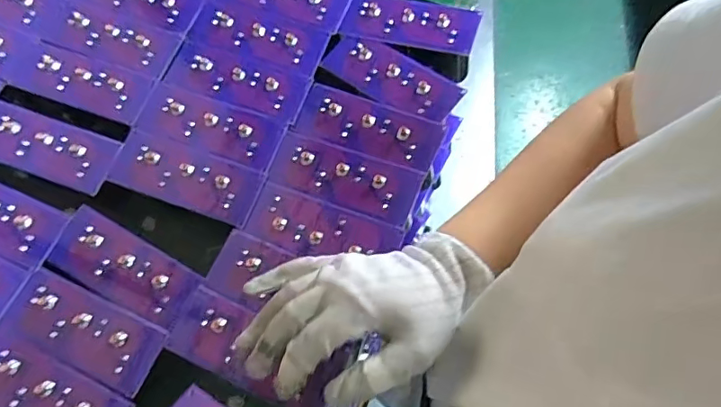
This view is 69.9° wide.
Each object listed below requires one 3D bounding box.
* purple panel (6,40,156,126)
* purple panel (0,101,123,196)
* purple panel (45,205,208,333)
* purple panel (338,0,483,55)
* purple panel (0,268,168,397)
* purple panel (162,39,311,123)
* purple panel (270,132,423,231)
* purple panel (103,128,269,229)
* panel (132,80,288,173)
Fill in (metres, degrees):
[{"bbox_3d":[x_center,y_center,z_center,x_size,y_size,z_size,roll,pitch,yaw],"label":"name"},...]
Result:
[{"bbox_3d":[-0.269,-0.119,0.499,0.134,0.005,0.056,18,71,8],"label":"purple panel"},{"bbox_3d":[-0.292,-0.053,0.477,0.137,0.004,0.055,18,71,8],"label":"purple panel"},{"bbox_3d":[-0.200,0.053,0.433,0.130,0.004,0.055,27,73,11],"label":"purple panel"},{"bbox_3d":[0.049,-0.180,0.507,0.131,0.011,0.057,16,70,17],"label":"purple panel"},{"bbox_3d":[-0.226,0.102,0.417,0.130,0.004,0.058,21,72,9],"label":"purple panel"},{"bbox_3d":[-0.120,-0.119,0.500,0.134,0.005,0.053,19,71,9],"label":"purple panel"},{"bbox_3d":[-0.015,-0.023,0.452,0.132,0.004,0.054,18,74,16],"label":"purple panel"},{"bbox_3d":[-0.158,-0.024,0.464,0.134,0.005,0.055,19,71,9],"label":"purple panel"},{"bbox_3d":[-0.141,-0.072,0.482,0.137,0.005,0.053,20,71,9],"label":"panel"}]

